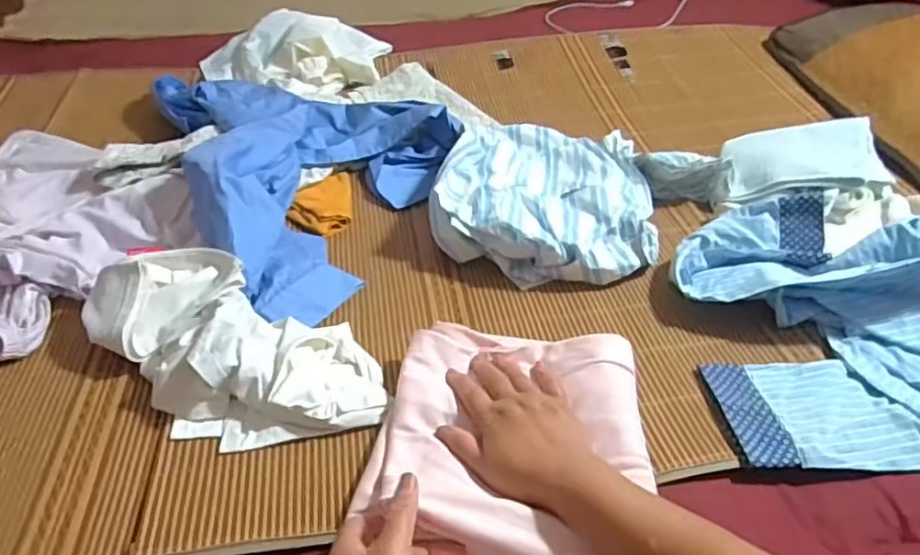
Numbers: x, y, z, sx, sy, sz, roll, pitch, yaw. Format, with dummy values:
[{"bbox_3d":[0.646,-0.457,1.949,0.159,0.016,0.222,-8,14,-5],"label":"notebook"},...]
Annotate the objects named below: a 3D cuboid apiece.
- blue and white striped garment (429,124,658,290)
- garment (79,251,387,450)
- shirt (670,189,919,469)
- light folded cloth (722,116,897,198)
[{"bbox_3d":[0.113,-0.122,0.847,0.262,0.079,0.322,5,41,4],"label":"blue and white striped garment"},{"bbox_3d":[-0.226,0.067,0.619,0.331,0.066,0.167,19,44,19],"label":"garment"},{"bbox_3d":[0.432,0.031,0.635,0.378,0.103,0.343,5,41,4],"label":"shirt"},{"bbox_3d":[0.473,-0.159,0.867,0.202,0.041,0.163,-2,37,22],"label":"light folded cloth"}]

